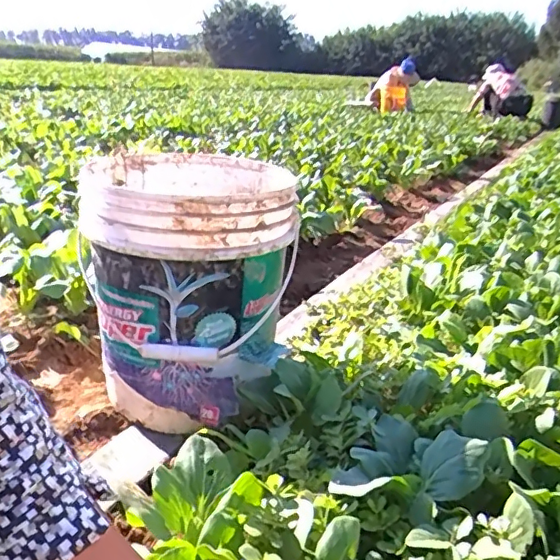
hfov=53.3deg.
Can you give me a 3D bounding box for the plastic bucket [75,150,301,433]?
[{"bbox_3d":[-0.137,0.007,0.884,0.298,0.347,0.321,1,23,-5],"label":"plastic bucket"}]

